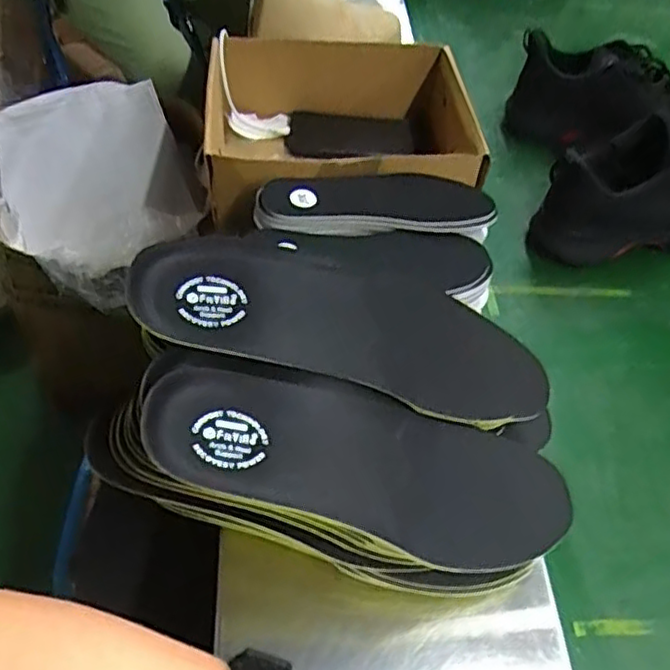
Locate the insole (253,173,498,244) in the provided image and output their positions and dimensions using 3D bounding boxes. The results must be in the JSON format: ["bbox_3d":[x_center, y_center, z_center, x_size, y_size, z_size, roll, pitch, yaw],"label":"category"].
[{"bbox_3d":[0.037,-0.120,0.615,0.212,0.026,0.075,-4,52,-9],"label":"insole"}]

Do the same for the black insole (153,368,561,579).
[{"bbox_3d":[0.027,0.084,0.413,0.278,0.022,0.092,18,49,-18],"label":"black insole"}]

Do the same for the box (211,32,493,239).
[{"bbox_3d":[0.001,-0.228,0.778,0.286,0.136,0.286,-2,52,-7],"label":"box"}]

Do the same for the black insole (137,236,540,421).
[{"bbox_3d":[0.018,-0.005,0.467,0.302,0.029,0.105,15,48,-21],"label":"black insole"}]

